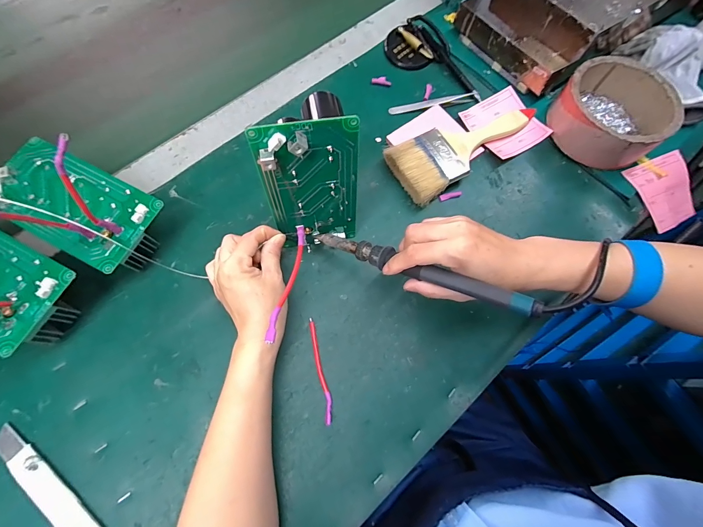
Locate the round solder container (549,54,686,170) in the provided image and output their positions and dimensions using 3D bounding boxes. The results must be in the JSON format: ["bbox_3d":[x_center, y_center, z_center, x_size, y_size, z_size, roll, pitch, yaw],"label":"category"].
[{"bbox_3d":[0.309,-0.178,0.389,0.118,0.052,0.118,0,71,-1],"label":"round solder container"}]

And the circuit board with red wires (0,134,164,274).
[{"bbox_3d":[-0.260,-0.060,0.291,0.147,0.137,0.082,26,73,8],"label":"circuit board with red wires"}]

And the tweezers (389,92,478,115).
[{"bbox_3d":[0.105,-0.206,0.419,0.113,0.007,0.014,-12,72,-5],"label":"tweezers"}]

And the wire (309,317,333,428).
[{"bbox_3d":[-0.029,0.101,0.314,0.009,0.007,0.097,-12,72,-5],"label":"wire"}]

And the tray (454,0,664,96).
[{"bbox_3d":[0.319,-0.370,0.444,0.325,0.062,0.174,-36,75,-12],"label":"tray"}]

